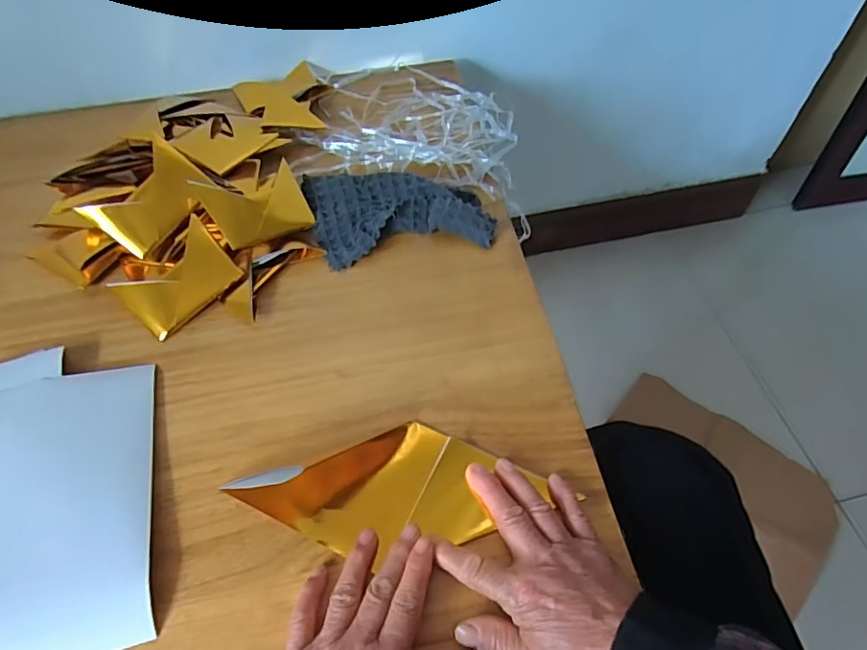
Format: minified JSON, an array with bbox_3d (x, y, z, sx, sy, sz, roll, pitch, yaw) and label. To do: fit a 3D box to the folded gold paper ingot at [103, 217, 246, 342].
[{"bbox_3d":[-0.234,-0.041,0.490,0.100,0.023,0.073,-43,88,-6],"label":"folded gold paper ingot"}]

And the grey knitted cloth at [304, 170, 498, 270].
[{"bbox_3d":[-0.038,-0.120,0.546,0.180,0.024,0.115,-8,57,-4],"label":"grey knitted cloth"}]

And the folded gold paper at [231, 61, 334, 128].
[{"bbox_3d":[-0.177,-0.279,0.652,0.102,0.019,0.123,-24,59,-13],"label":"folded gold paper"}]

